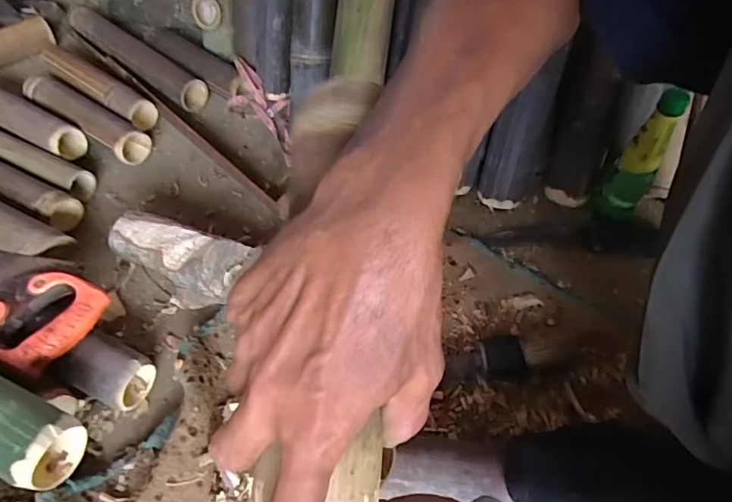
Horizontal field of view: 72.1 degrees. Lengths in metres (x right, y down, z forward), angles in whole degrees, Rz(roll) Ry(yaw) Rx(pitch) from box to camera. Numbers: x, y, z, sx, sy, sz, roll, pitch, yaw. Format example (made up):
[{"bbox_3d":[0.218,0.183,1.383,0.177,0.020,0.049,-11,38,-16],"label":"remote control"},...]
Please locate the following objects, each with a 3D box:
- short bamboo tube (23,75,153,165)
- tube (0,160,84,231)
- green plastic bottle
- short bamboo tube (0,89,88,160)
[{"bbox_3d":[-0.467,-0.222,0.829,0.256,0.050,0.062,27,55,18],"label":"short bamboo tube"},{"bbox_3d":[-0.536,-0.103,0.732,0.268,0.043,0.059,23,54,15],"label":"tube"},{"bbox_3d":[0.360,-0.105,0.670,0.054,0.190,0.051,33,57,22],"label":"green plastic bottle"},{"bbox_3d":[-0.565,-0.219,0.811,0.250,0.056,0.057,25,54,17],"label":"short bamboo tube"}]

